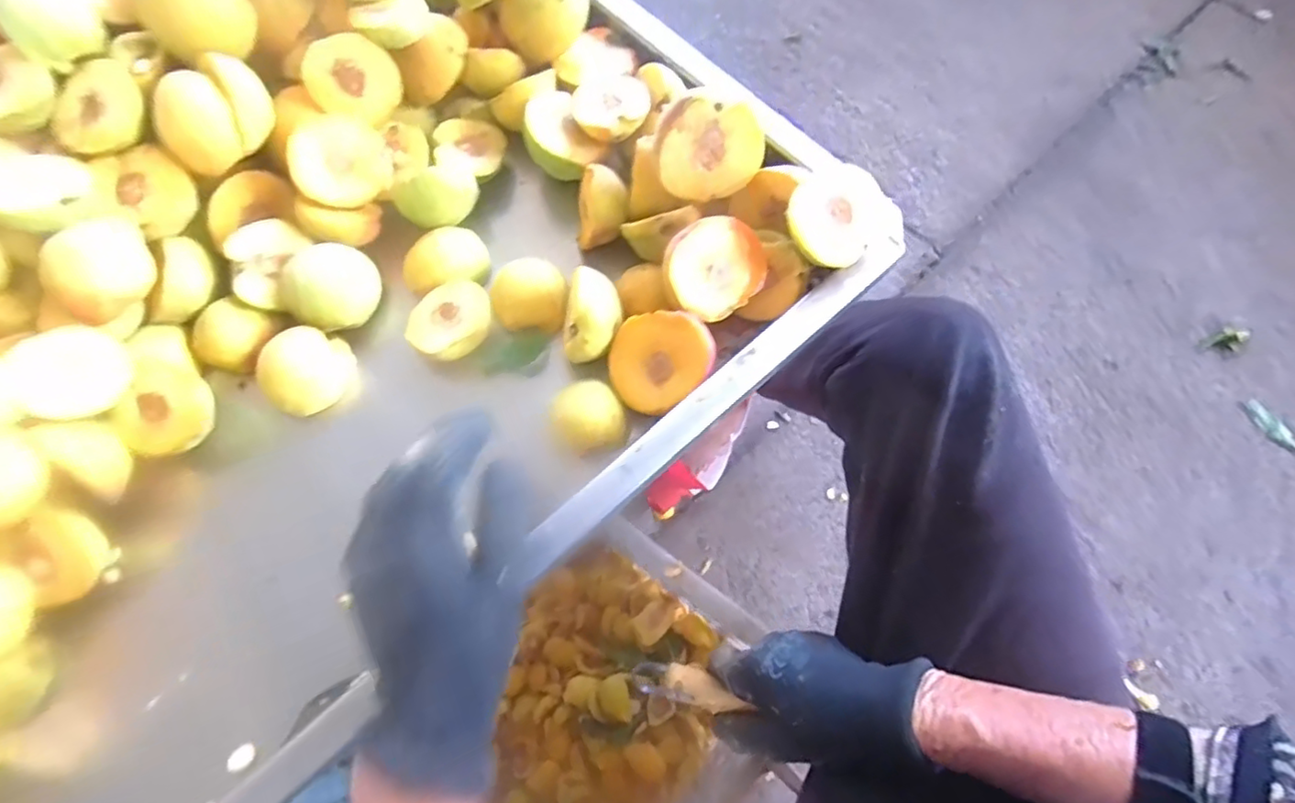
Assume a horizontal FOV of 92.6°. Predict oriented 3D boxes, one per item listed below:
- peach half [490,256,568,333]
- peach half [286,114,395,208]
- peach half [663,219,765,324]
[{"bbox_3d":[-0.083,-0.075,0.436,0.051,0.026,0.045,-5,70,1],"label":"peach half"},{"bbox_3d":[-0.221,-0.171,0.445,0.062,0.022,0.060,-5,103,-23],"label":"peach half"},{"bbox_3d":[0.041,-0.087,0.406,0.063,0.031,0.059,-33,110,-9],"label":"peach half"}]

